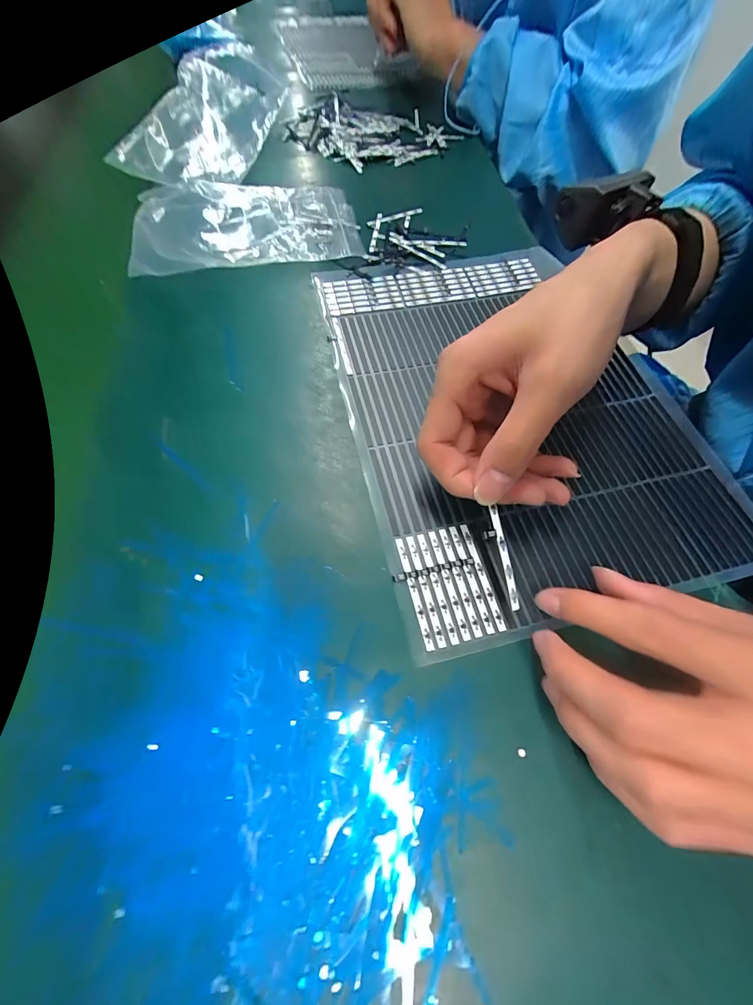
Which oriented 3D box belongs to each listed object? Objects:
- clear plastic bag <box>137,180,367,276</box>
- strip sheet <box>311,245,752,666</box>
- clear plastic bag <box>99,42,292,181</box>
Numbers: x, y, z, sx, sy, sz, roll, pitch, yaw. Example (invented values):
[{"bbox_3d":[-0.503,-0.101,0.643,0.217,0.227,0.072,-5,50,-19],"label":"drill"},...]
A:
[{"bbox_3d":[-0.113,-0.252,0.322,0.190,0.023,0.123,-11,64,-8],"label":"clear plastic bag"},{"bbox_3d":[0.098,-0.080,0.259,0.237,0.009,0.306,-11,65,-9],"label":"strip sheet"},{"bbox_3d":[-0.182,-0.406,0.376,0.133,0.051,0.184,13,64,4],"label":"clear plastic bag"}]

